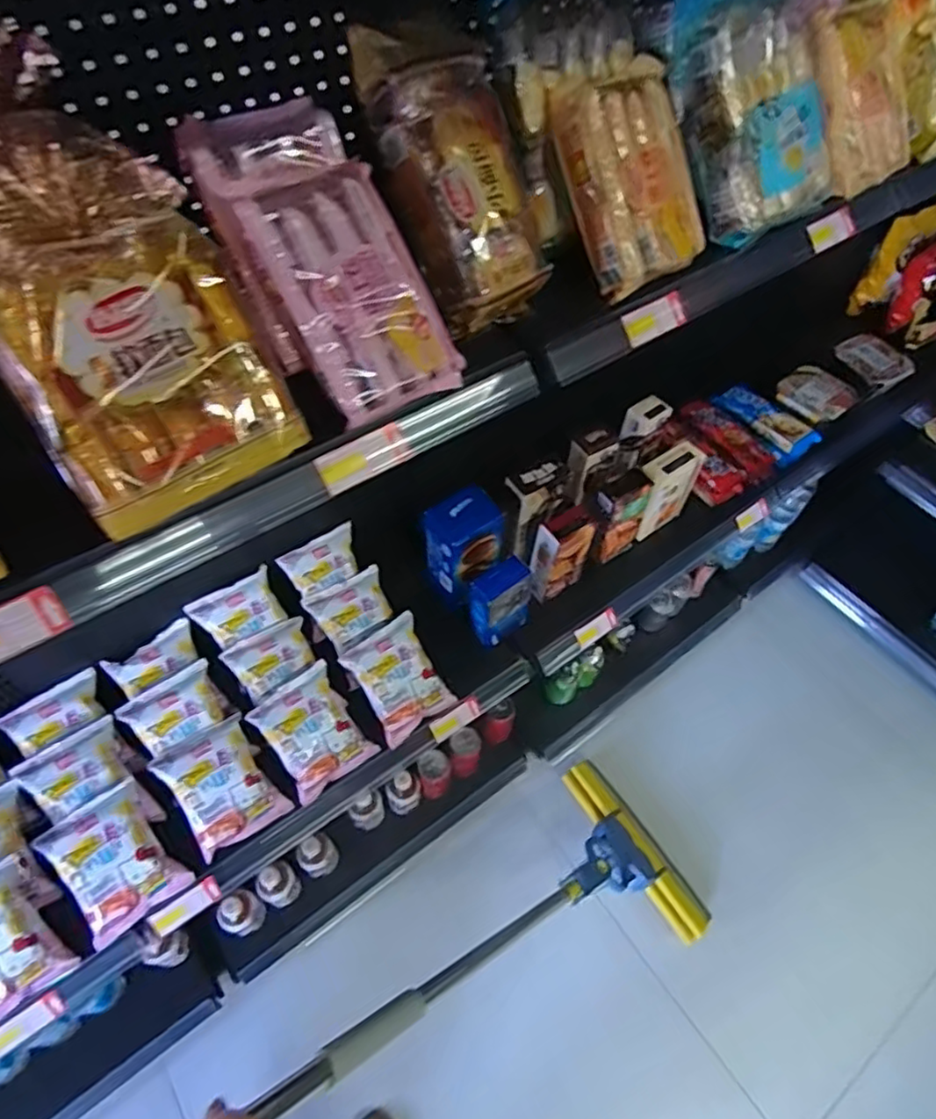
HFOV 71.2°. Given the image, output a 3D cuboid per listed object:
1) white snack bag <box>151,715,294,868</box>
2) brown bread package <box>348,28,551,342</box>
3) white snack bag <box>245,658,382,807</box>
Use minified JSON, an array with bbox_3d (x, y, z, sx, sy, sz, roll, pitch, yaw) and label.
[{"bbox_3d":[-0.353,0.327,0.941,0.132,0.041,0.160,-30,96,-20],"label":"white snack bag"},{"bbox_3d":[-0.008,-0.371,0.642,0.116,0.270,0.093,-31,19,-21],"label":"brown bread package"},{"bbox_3d":[-0.234,0.259,0.986,0.128,0.079,0.143,-32,63,-22],"label":"white snack bag"}]

